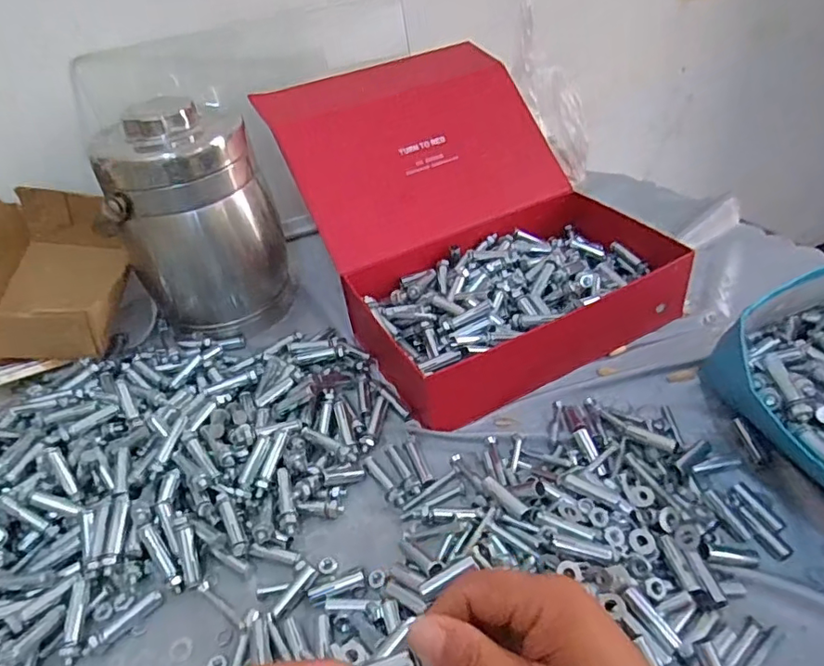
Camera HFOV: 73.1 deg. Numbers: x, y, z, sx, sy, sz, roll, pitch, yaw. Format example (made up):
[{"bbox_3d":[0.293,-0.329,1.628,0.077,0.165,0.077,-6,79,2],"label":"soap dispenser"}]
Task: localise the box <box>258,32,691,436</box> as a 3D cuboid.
[{"bbox_3d":[0.056,-0.136,0.594,0.296,0.197,0.362,-23,42,-17],"label":"box"}]

